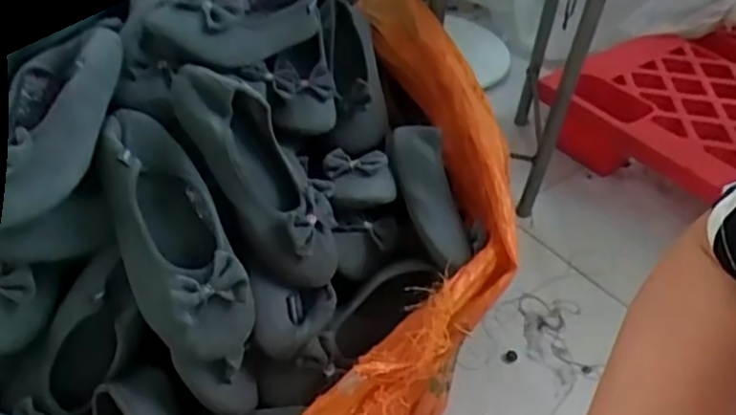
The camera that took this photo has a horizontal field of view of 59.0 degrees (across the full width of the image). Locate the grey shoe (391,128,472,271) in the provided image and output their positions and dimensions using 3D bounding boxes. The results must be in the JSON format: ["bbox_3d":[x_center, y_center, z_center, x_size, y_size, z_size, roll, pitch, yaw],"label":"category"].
[{"bbox_3d":[0.073,-0.017,0.764,0.064,0.057,0.221,-1,42,-9],"label":"grey shoe"}]

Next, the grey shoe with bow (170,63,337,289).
[{"bbox_3d":[-0.109,-0.031,0.654,0.052,0.250,0.094,-15,18,49],"label":"grey shoe with bow"}]

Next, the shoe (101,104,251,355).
[{"bbox_3d":[-0.185,0.024,0.608,0.095,0.057,0.249,-21,81,-27],"label":"shoe"}]

